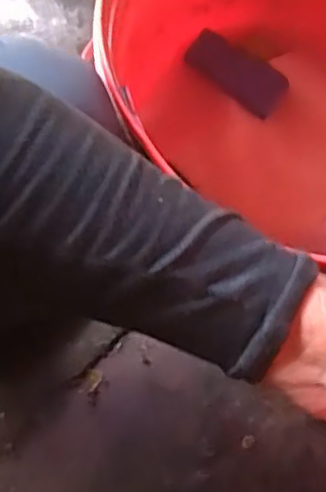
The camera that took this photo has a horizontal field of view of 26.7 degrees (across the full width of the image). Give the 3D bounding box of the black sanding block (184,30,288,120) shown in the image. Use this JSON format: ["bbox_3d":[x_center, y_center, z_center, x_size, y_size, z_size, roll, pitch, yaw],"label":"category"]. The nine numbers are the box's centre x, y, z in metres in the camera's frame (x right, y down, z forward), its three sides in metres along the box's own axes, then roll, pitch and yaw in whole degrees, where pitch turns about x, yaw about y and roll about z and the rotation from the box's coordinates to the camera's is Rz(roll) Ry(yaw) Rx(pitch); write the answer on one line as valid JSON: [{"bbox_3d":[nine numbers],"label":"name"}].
[{"bbox_3d":[0.076,-0.180,0.711,0.106,0.018,0.045,35,81,5],"label":"black sanding block"}]

